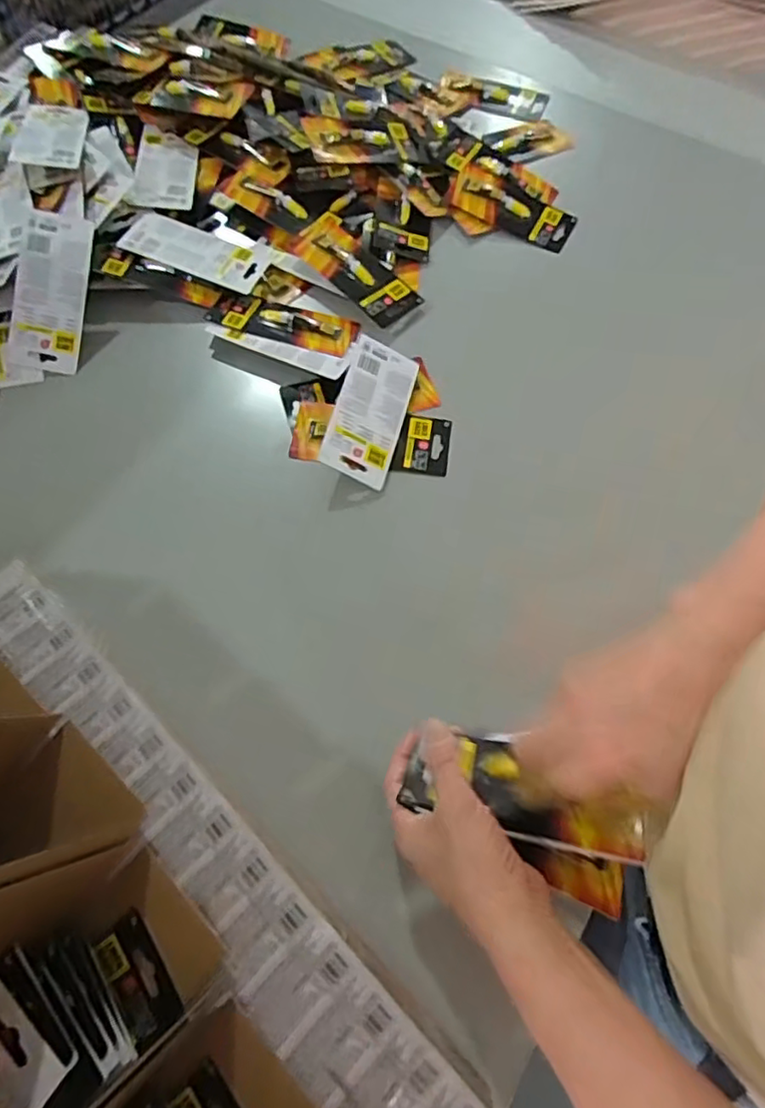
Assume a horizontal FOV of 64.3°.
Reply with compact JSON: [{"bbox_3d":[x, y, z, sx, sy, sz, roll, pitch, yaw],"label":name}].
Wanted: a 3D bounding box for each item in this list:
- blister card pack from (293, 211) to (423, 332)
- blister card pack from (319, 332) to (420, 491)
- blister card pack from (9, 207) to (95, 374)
[{"bbox_3d":[-0.032,-0.323,0.686,0.074,0.017,0.162,-39,72,-18],"label":"blister card pack"},{"bbox_3d":[-0.011,-0.143,0.602,0.070,0.007,0.155,23,66,-19],"label":"blister card pack"},{"bbox_3d":[-0.342,-0.270,0.628,0.071,0.010,0.156,7,95,-6],"label":"blister card pack"}]

